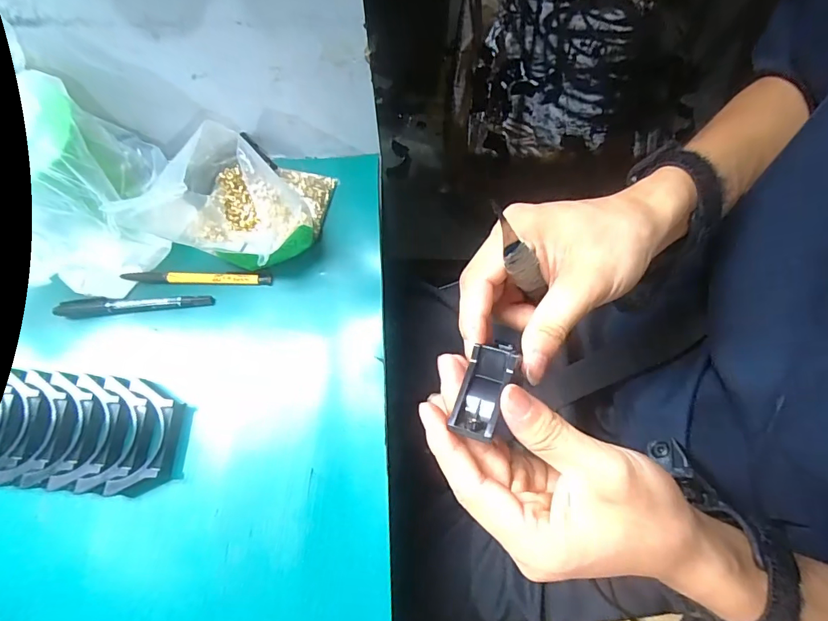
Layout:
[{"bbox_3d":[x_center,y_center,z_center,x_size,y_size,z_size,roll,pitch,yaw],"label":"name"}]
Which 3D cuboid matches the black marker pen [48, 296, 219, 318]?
[{"bbox_3d":[-0.256,-0.006,0.409,0.138,0.010,0.017,-5,73,-1],"label":"black marker pen"}]

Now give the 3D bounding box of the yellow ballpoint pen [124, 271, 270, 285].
[{"bbox_3d":[-0.204,-0.031,0.420,0.138,0.008,0.012,0,73,1],"label":"yellow ballpoint pen"}]

